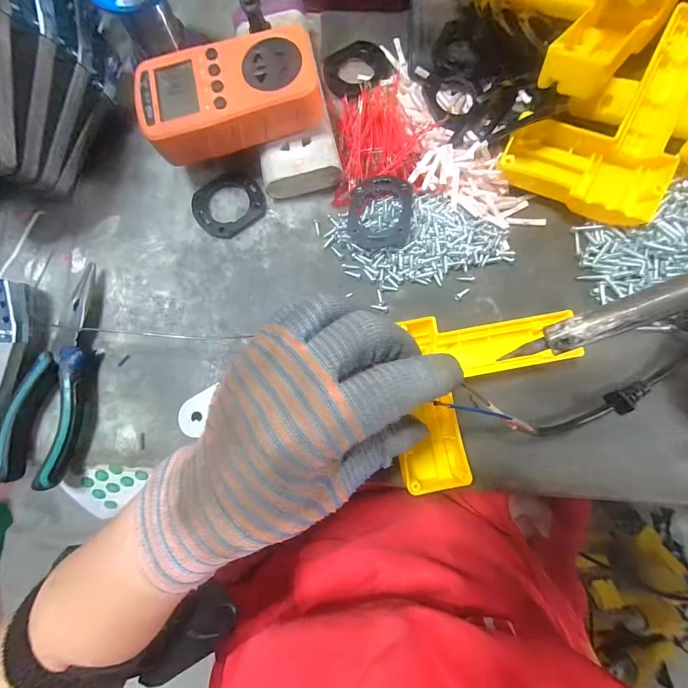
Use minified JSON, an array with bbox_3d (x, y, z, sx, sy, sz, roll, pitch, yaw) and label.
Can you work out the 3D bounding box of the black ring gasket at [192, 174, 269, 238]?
[{"bbox_3d":[-0.098,-0.119,0.279,0.058,0.005,0.053,-42,83,-7],"label":"black ring gasket"}]

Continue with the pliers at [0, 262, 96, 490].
[{"bbox_3d":[-0.205,0.020,0.245,0.047,0.024,0.156,13,81,2],"label":"pliers"}]

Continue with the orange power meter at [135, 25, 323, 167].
[{"bbox_3d":[-0.082,-0.180,0.243,0.125,0.032,0.069,-15,81,-3],"label":"orange power meter"}]

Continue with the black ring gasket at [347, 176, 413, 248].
[{"bbox_3d":[0.028,-0.104,0.262,0.049,0.006,0.054,3,87,10],"label":"black ring gasket"}]

